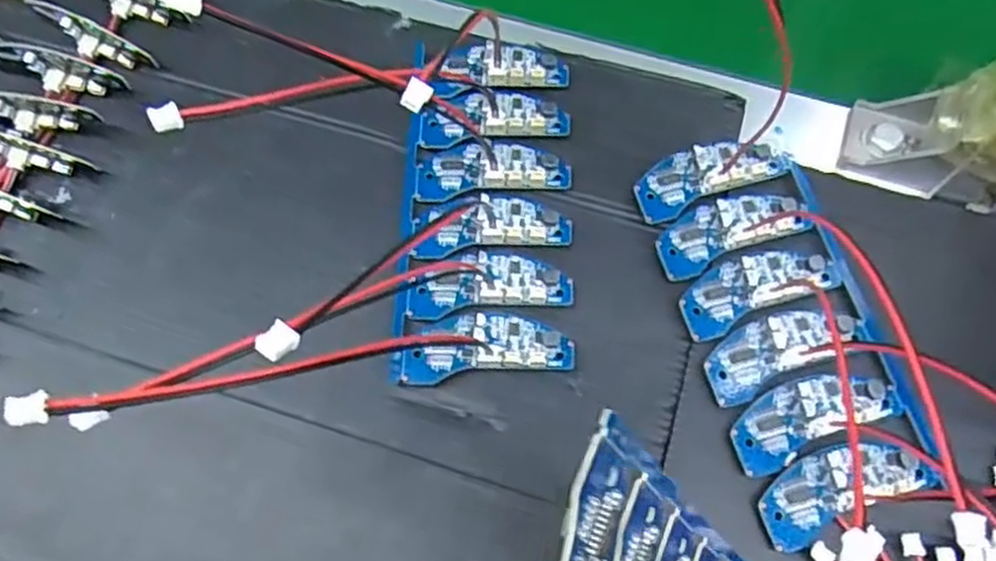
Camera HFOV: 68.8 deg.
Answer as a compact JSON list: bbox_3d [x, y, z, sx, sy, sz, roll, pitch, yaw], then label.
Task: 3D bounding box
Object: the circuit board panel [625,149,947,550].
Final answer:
[{"bbox_3d":[0.111,0.012,0.280,0.072,0.016,0.149,-15,69,-4],"label":"circuit board panel"}]

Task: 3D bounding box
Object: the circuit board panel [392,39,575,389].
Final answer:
[{"bbox_3d":[-0.004,-0.036,0.303,0.068,0.010,0.154,0,69,2],"label":"circuit board panel"}]

